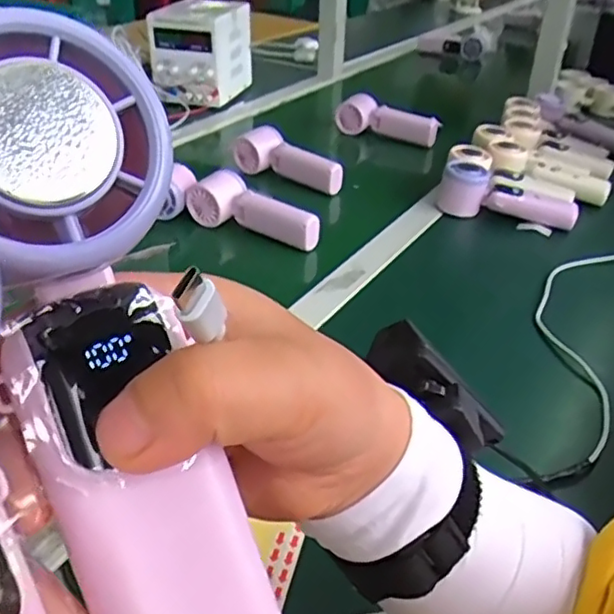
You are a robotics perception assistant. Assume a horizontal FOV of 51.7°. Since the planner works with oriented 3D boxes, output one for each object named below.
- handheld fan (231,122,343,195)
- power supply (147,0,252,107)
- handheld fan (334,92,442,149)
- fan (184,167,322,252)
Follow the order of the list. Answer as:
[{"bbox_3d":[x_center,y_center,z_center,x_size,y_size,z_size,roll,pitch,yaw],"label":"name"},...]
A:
[{"bbox_3d":[-0.026,-0.209,0.894,0.181,0.056,0.044,21,37,23],"label":"handheld fan"},{"bbox_3d":[-0.198,-0.484,1.188,0.137,0.155,0.177,11,35,11],"label":"power supply"},{"bbox_3d":[0.135,-0.316,1.066,0.171,0.056,0.050,11,35,11],"label":"handheld fan"},{"bbox_3d":[-0.065,-0.109,0.745,0.174,0.046,0.055,28,41,31],"label":"fan"}]

